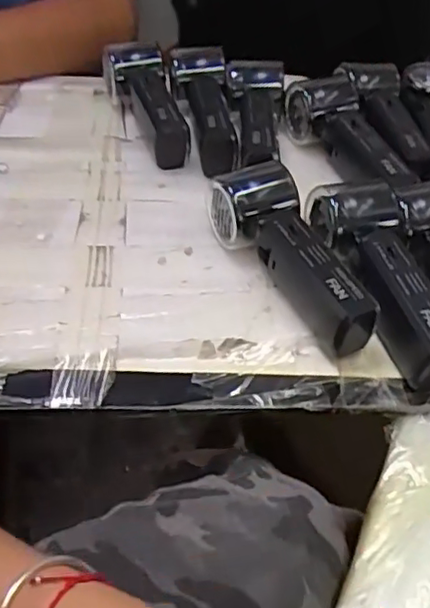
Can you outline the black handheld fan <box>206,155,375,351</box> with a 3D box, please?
[{"bbox_3d":[0.059,-0.037,0.427,0.061,0.048,0.148,-20,50,-22],"label":"black handheld fan"}]

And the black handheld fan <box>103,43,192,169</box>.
[{"bbox_3d":[-0.058,-0.176,0.557,0.059,0.052,0.154,-9,47,-12],"label":"black handheld fan"}]

